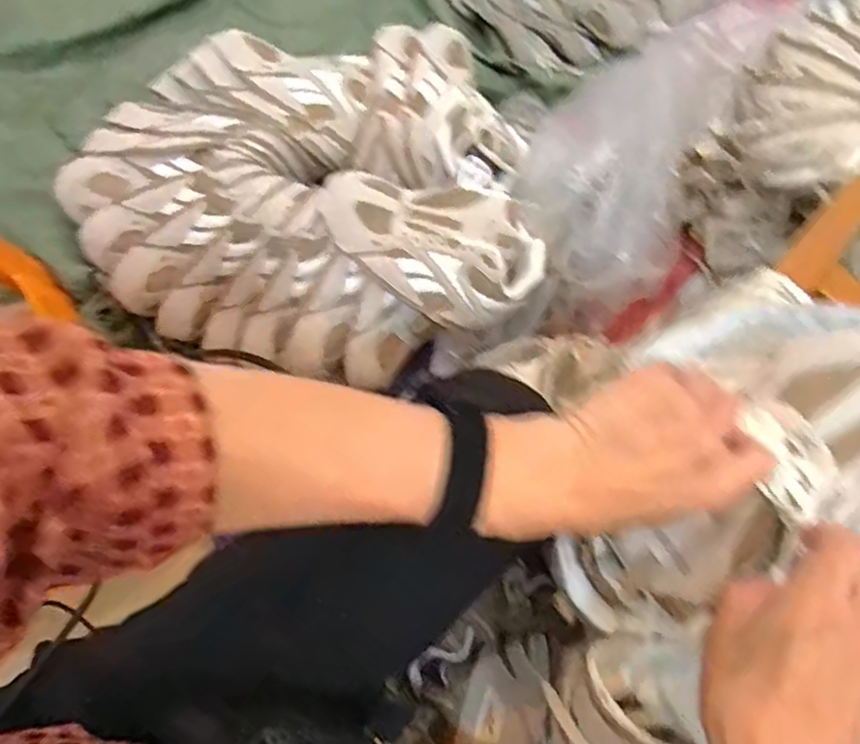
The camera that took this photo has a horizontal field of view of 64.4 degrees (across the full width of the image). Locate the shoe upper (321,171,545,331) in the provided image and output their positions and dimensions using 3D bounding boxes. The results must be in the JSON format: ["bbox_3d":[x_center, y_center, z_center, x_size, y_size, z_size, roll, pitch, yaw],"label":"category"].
[{"bbox_3d":[0.003,-0.142,0.747,0.233,0.088,0.140,33,75,9],"label":"shoe upper"}]

